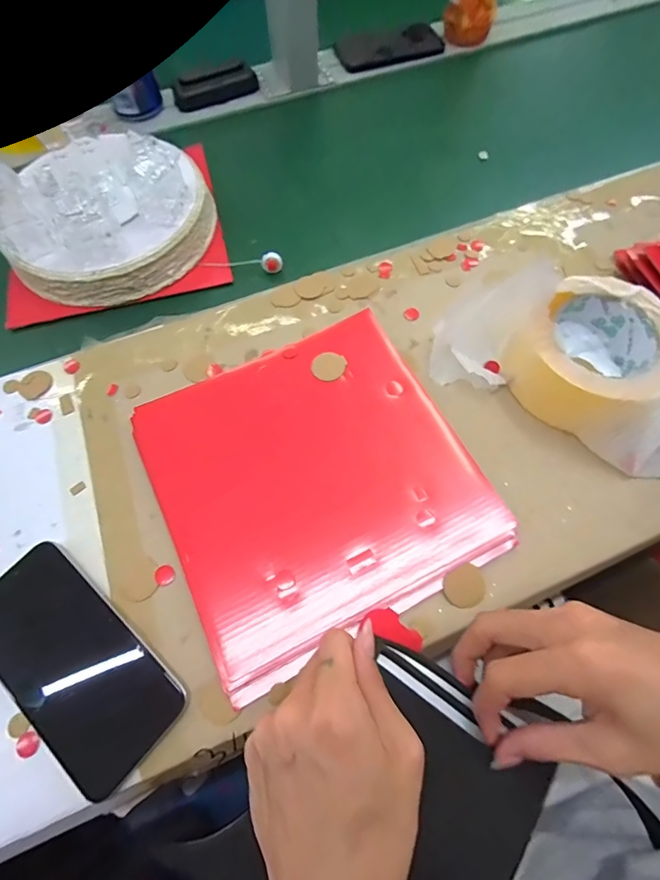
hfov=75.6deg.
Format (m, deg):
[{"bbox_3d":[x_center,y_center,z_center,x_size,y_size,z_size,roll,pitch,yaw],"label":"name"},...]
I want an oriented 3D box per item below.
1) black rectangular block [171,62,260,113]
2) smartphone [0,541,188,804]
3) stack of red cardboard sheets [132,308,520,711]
[{"bbox_3d":[-0.143,-0.444,0.536,0.105,0.032,0.022,-17,65,-6],"label":"black rectangular block"},{"bbox_3d":[-0.170,0.144,0.281,0.152,0.011,0.075,41,72,12],"label":"smartphone"},{"bbox_3d":[-0.015,0.023,0.329,0.223,0.014,0.231,-26,66,-10],"label":"stack of red cardboard sheets"}]

